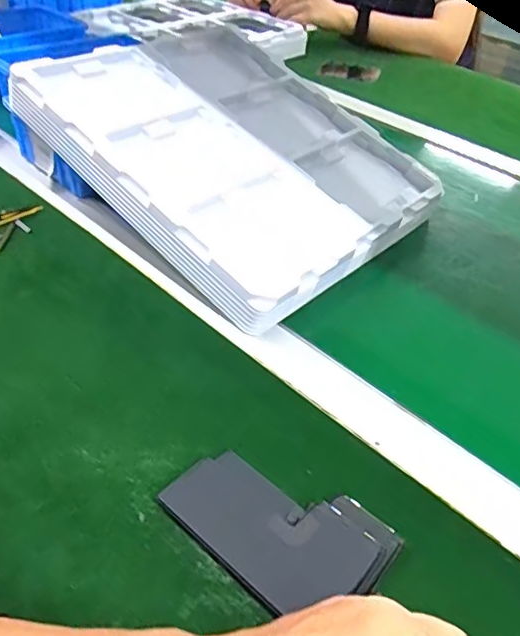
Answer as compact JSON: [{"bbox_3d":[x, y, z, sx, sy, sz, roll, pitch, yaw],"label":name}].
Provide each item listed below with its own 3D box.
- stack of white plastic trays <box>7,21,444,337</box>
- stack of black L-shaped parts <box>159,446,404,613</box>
[{"bbox_3d":[-0.023,-0.160,0.529,0.321,0.033,0.279,44,52,17],"label":"stack of white plastic trays"},{"bbox_3d":[0.011,0.111,0.309,0.112,0.015,0.076,32,47,27],"label":"stack of black L-shaped parts"}]

